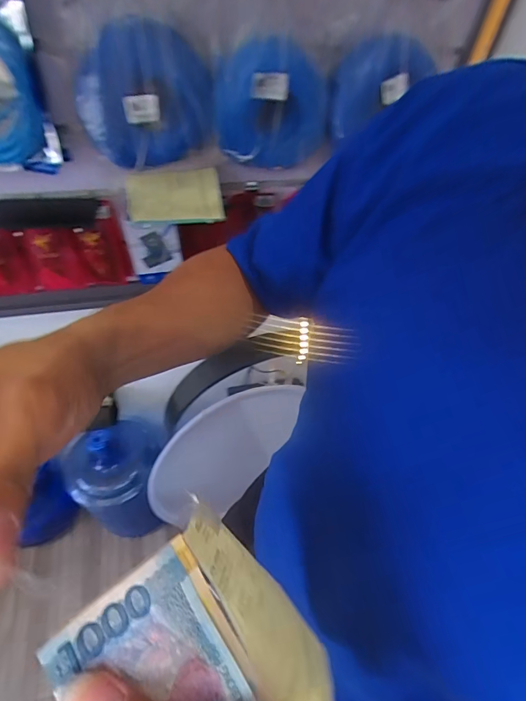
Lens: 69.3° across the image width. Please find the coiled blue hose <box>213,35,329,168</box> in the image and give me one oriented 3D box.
[{"bbox_3d":[0.016,-0.377,0.588,0.184,0.164,0.045,-15,53,-16],"label":"coiled blue hose"}]

